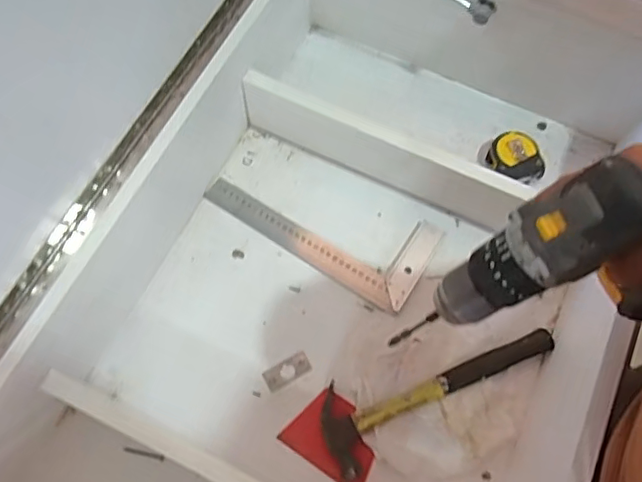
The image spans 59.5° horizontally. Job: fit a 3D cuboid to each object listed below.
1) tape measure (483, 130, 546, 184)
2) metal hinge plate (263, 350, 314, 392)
[{"bbox_3d":[0.270,-0.118,0.783,0.077,0.031,0.074,-9,68,-5],"label":"tape measure"},{"bbox_3d":[-0.041,0.157,0.679,0.057,0.005,0.028,-26,71,-11],"label":"metal hinge plate"}]

